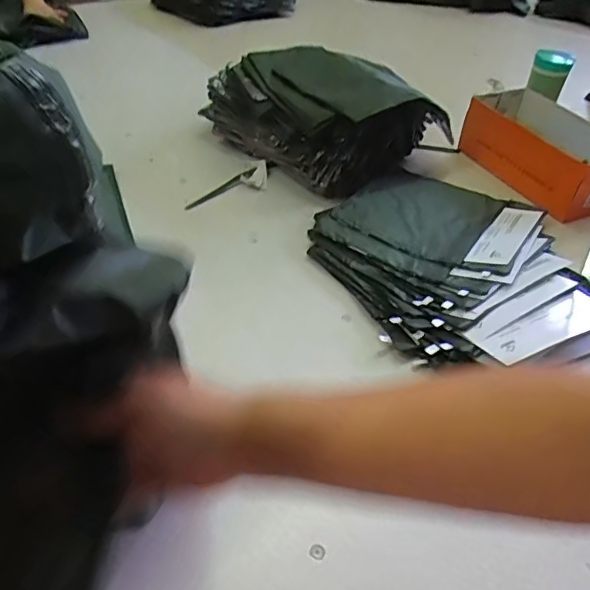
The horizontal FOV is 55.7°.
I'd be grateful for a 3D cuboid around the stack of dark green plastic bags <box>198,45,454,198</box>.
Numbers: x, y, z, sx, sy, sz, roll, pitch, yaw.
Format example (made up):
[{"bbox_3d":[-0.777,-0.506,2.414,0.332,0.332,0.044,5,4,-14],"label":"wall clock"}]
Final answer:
[{"bbox_3d":[0.051,-0.351,1.077,0.280,0.185,0.358,-31,54,-34],"label":"stack of dark green plastic bags"}]

